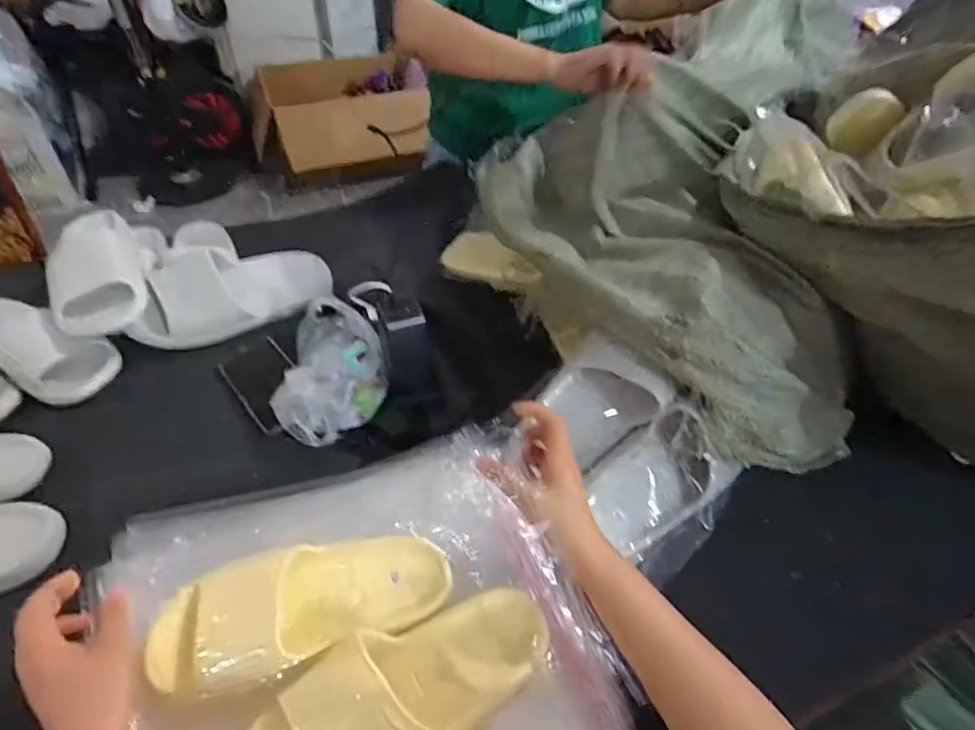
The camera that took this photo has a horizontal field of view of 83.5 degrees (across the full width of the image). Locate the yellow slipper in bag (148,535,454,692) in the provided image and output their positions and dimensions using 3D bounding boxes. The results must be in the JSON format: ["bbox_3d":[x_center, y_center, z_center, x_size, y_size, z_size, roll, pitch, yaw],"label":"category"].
[{"bbox_3d":[-0.150,0.199,0.456,0.233,0.052,0.089,-15,47,-18],"label":"yellow slipper in bag"}]

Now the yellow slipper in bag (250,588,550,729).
[{"bbox_3d":[-0.058,0.244,0.413,0.239,0.050,0.098,-23,50,-24],"label":"yellow slipper in bag"}]

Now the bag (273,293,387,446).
[{"bbox_3d":[-0.188,0.008,0.664,0.120,0.072,0.170,2,44,-1],"label":"bag"}]

